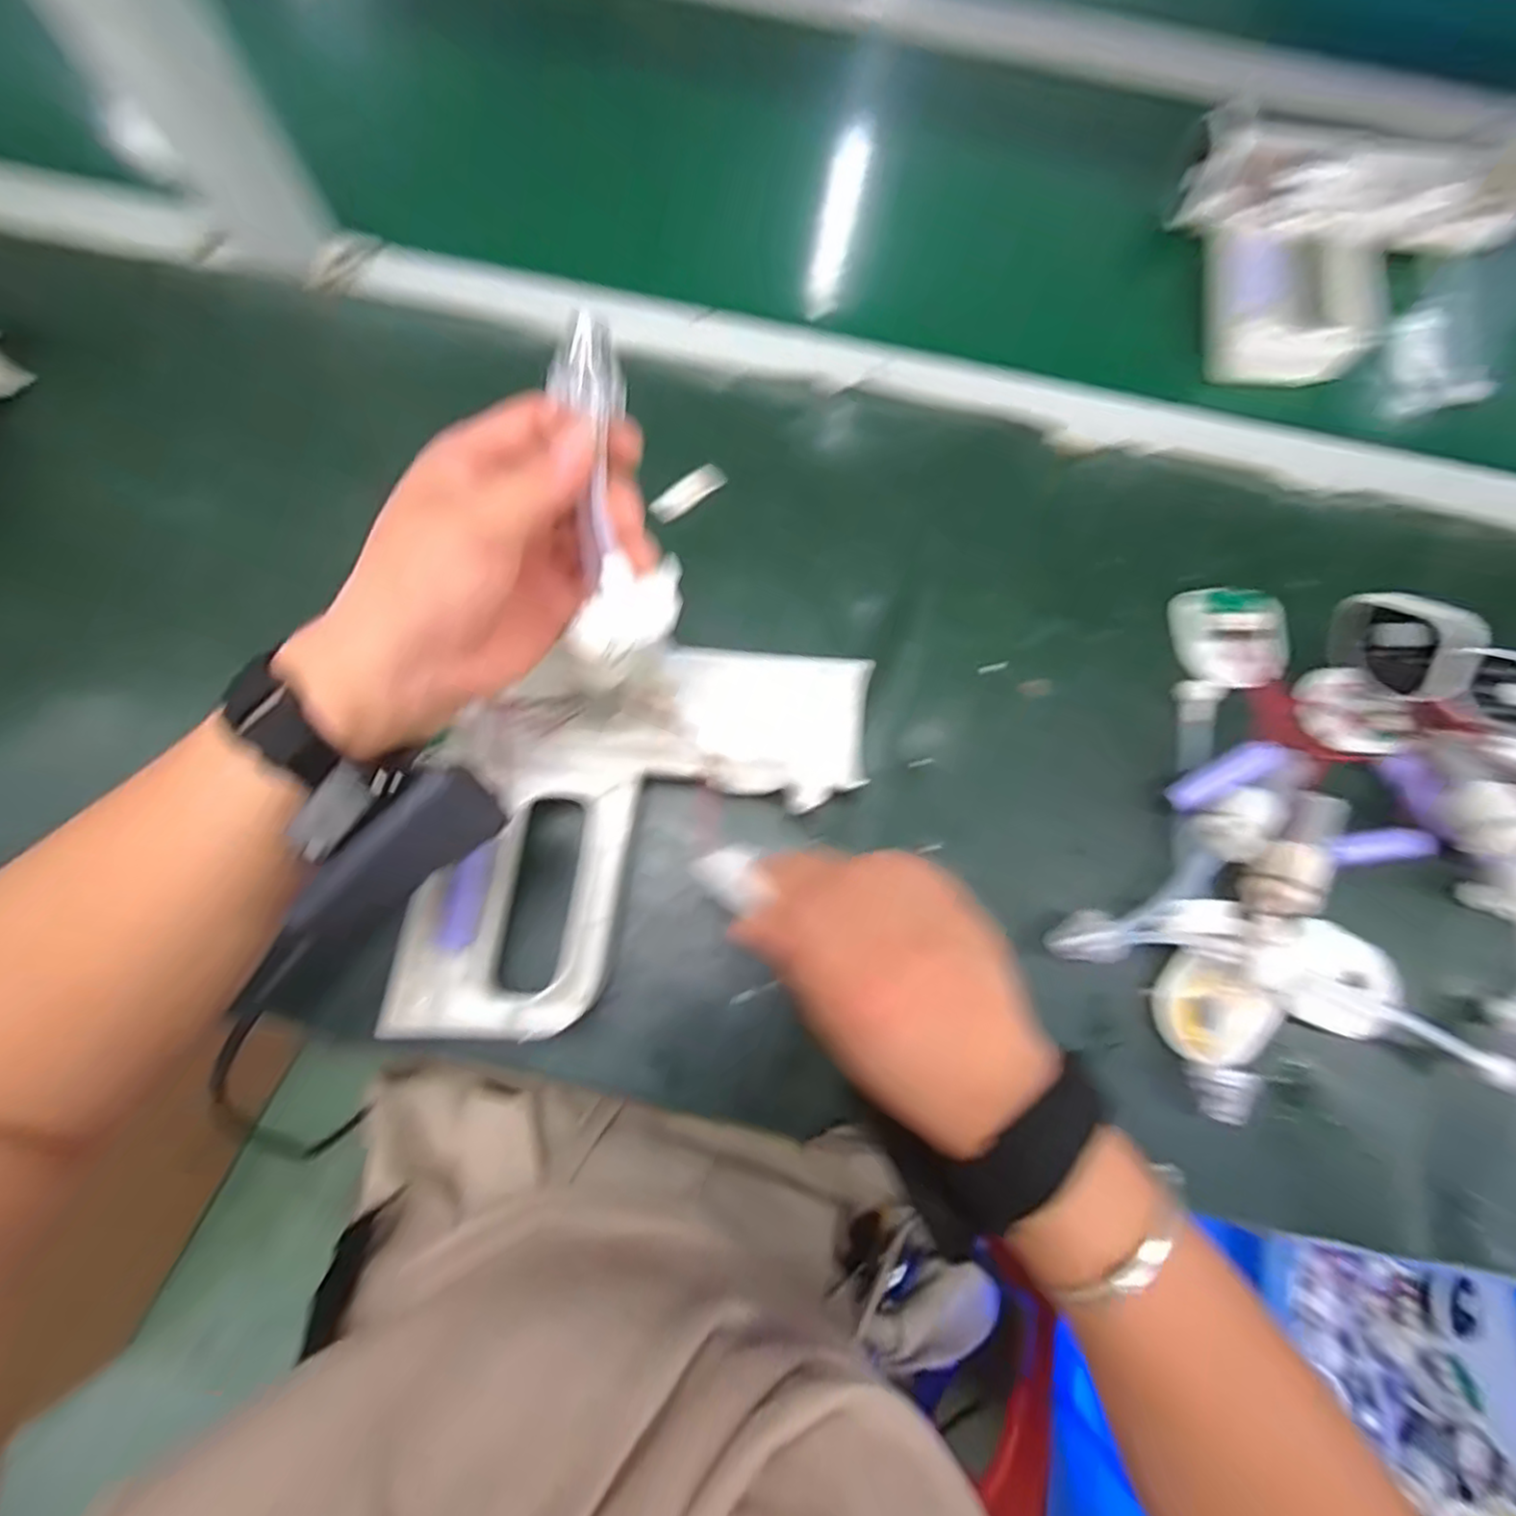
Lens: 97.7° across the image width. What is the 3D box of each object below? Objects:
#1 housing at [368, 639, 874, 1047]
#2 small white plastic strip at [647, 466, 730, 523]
[{"bbox_3d":[-0.050,0.037,0.321,0.211,0.051,0.171,-1,74,-4],"label":"housing"},{"bbox_3d":[-0.040,-0.152,0.381,0.046,0.006,0.015,-36,79,-12],"label":"small white plastic strip"}]

